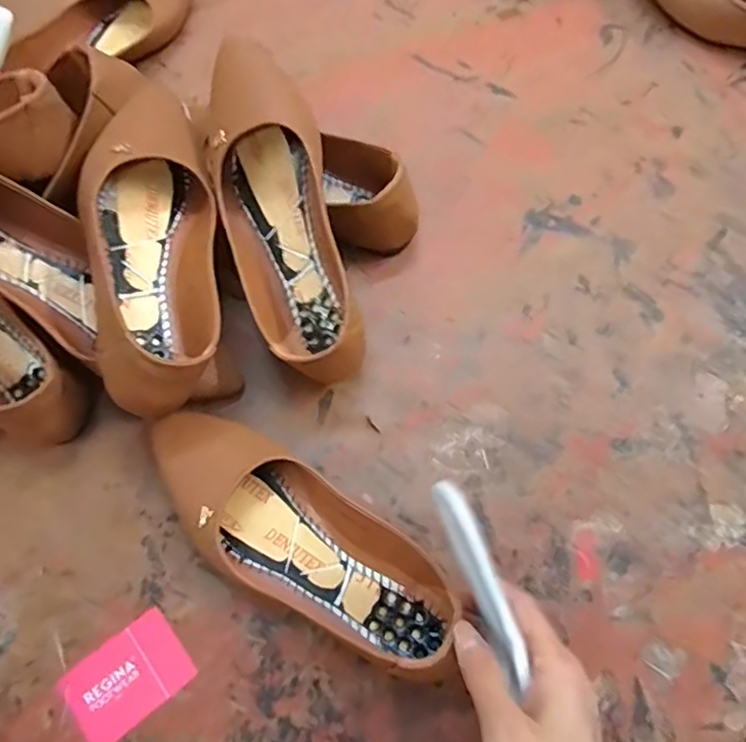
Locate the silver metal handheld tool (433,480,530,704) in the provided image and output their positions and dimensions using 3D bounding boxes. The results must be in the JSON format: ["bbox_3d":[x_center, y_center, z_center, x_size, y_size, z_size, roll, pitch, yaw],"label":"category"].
[{"bbox_3d":[0.057,0.110,0.317,0.015,0.014,0.106,-20,78,-6],"label":"silver metal handheld tool"}]

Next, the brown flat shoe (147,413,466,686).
[{"bbox_3d":[-0.046,0.111,0.389,0.231,0.051,0.084,30,74,11],"label":"brown flat shoe"}]

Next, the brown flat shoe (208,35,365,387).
[{"bbox_3d":[-0.066,-0.105,0.421,0.077,0.062,0.236,-15,85,-4],"label":"brown flat shoe"}]

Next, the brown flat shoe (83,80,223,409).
[{"bbox_3d":[-0.150,-0.092,0.408,0.081,0.064,0.244,-14,71,-4],"label":"brown flat shoe"}]

